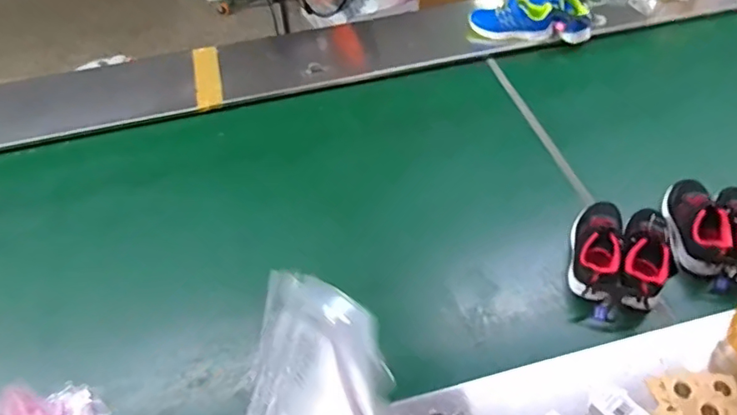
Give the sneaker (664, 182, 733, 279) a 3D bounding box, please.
[{"bbox_3d":[0.563,0.030,0.925,0.080,0.060,0.171,6,50,8],"label":"sneaker"}]

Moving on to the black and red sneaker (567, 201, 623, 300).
[{"bbox_3d":[0.392,0.068,0.931,0.076,0.079,0.198,13,51,14],"label":"black and red sneaker"}]

